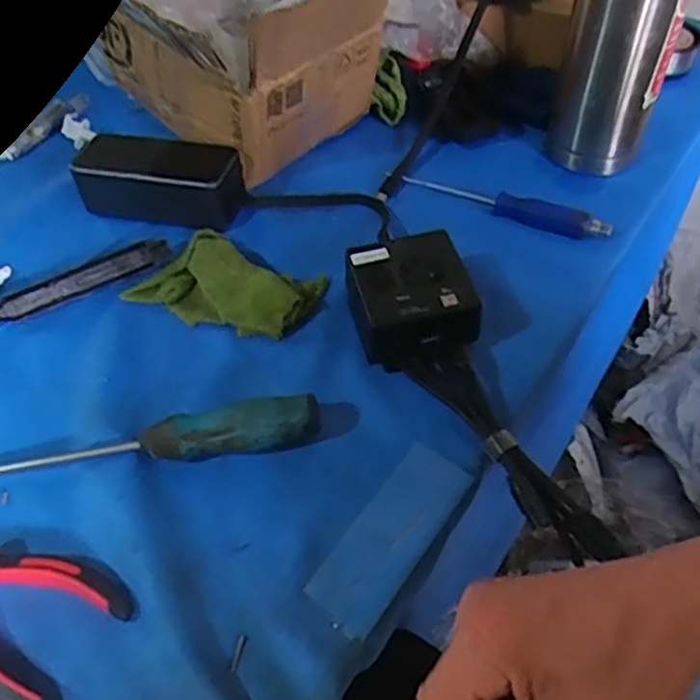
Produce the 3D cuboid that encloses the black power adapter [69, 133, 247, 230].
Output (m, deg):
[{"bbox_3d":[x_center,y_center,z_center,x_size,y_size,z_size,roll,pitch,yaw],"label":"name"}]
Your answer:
[{"bbox_3d":[-0.155,-0.140,0.557,0.132,0.051,0.059,7,51,9],"label":"black power adapter"}]

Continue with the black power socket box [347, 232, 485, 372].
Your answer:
[{"bbox_3d":[0.039,-0.030,0.456,0.075,0.048,0.084,-13,51,-7],"label":"black power socket box"}]

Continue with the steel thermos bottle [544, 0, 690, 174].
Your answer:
[{"bbox_3d":[0.209,-0.248,0.517,0.076,0.216,0.060,11,52,13],"label":"steel thermos bottle"}]

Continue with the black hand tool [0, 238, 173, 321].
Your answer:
[{"bbox_3d":[-0.213,-0.047,0.501,0.162,0.013,0.019,-24,53,-16],"label":"black hand tool"}]

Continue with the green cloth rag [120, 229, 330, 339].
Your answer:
[{"bbox_3d":[-0.091,-0.051,0.500,0.129,0.025,0.077,23,55,21],"label":"green cloth rag"}]

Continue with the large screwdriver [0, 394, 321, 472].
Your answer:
[{"bbox_3d":[-0.142,0.058,0.407,0.247,0.031,0.026,-6,50,-2],"label":"large screwdriver"}]

